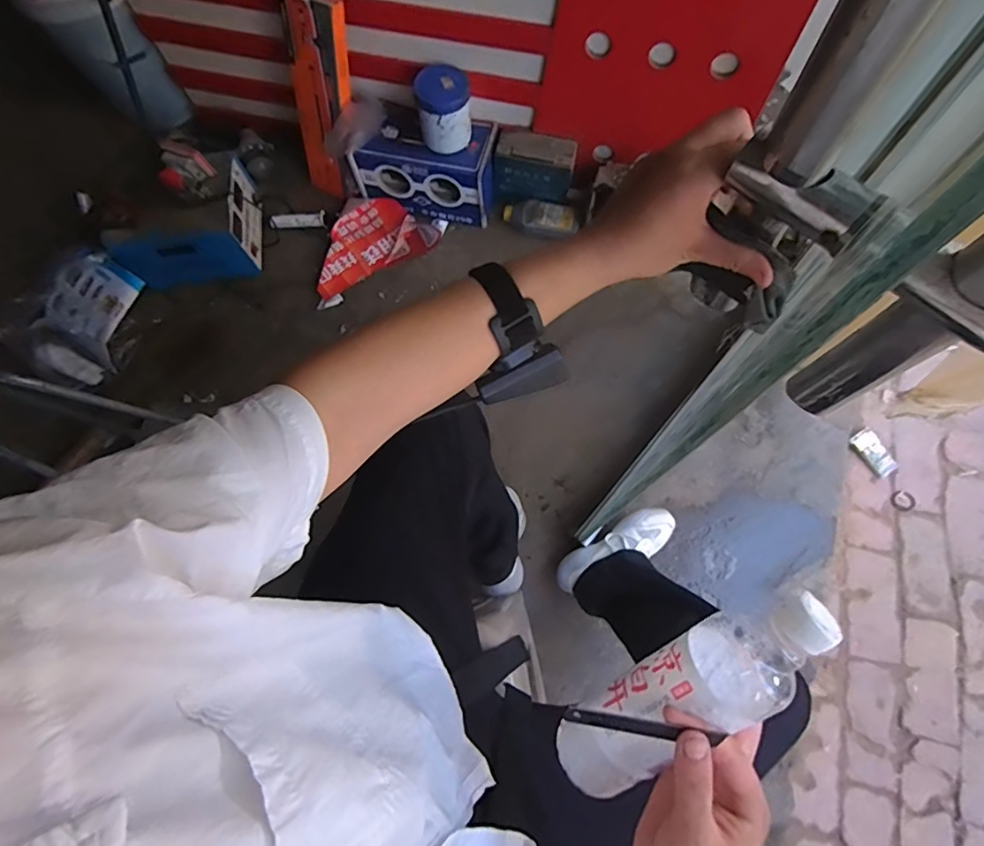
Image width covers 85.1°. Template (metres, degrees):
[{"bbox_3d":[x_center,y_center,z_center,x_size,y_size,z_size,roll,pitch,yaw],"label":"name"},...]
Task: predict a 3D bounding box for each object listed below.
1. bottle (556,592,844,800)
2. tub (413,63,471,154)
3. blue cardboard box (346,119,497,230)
[{"bbox_3d":[0.128,0.188,0.364,0.062,0.063,0.224,49,113,13],"label":"bottle"},{"bbox_3d":[-0.106,-0.691,1.176,0.109,0.134,0.113,-1,73,3],"label":"tub"},{"bbox_3d":[-0.156,-0.617,1.309,0.322,0.156,0.156,11,74,6],"label":"blue cardboard box"}]

